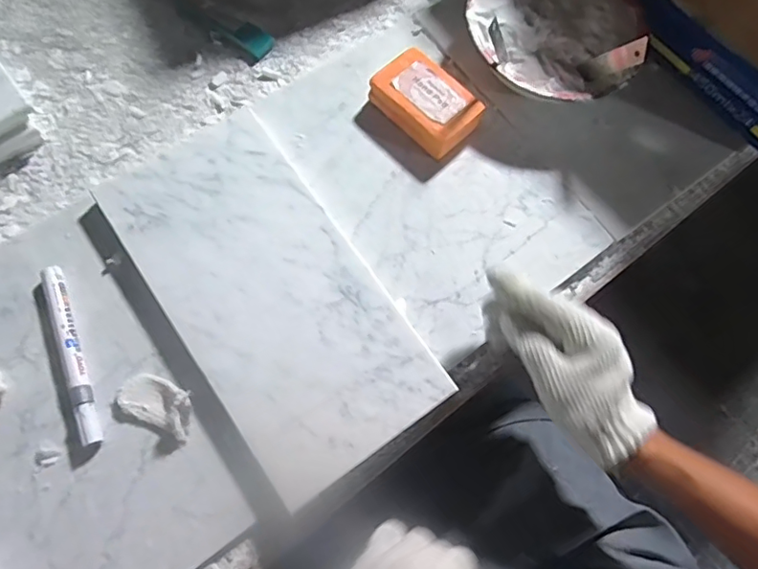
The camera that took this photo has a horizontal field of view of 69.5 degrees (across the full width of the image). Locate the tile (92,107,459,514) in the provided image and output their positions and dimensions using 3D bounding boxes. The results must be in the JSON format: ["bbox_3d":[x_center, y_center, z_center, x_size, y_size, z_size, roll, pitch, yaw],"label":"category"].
[{"bbox_3d":[-0.087,0.001,0.435,0.150,0.006,0.301,-33,76,-15],"label":"tile"}]

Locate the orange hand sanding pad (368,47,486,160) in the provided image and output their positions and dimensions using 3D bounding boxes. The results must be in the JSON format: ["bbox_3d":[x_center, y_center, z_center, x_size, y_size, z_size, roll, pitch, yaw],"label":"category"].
[{"bbox_3d":[0.045,-0.168,0.506,0.095,0.035,0.060,43,73,13],"label":"orange hand sanding pad"}]

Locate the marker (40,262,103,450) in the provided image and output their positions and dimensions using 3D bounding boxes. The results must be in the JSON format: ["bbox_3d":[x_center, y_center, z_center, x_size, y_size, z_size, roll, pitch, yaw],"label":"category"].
[{"bbox_3d":[-0.235,0.052,0.419,0.014,0.018,0.144,-21,71,-10],"label":"marker"}]

